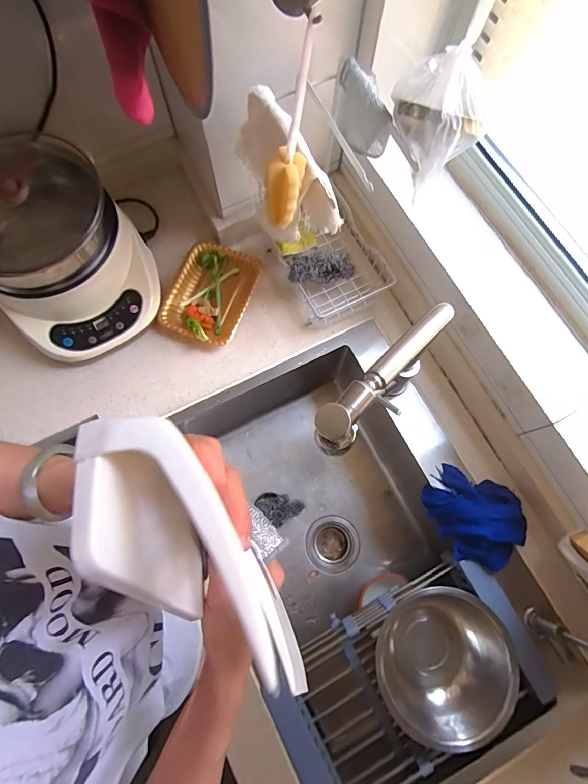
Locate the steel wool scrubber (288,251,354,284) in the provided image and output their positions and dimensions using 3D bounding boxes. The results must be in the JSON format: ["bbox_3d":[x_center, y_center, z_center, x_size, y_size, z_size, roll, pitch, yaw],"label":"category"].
[{"bbox_3d":[0.049,-0.217,0.686,0.128,0.046,0.050,-10,74,-20],"label":"steel wool scrubber"}]

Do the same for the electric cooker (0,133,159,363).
[{"bbox_3d":[-0.387,-0.226,0.653,0.253,0.190,0.304,-26,76,-8],"label":"electric cooker"}]

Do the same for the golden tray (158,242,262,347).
[{"bbox_3d":[-0.151,-0.179,0.728,0.146,0.031,0.193,16,74,4],"label":"golden tray"}]

